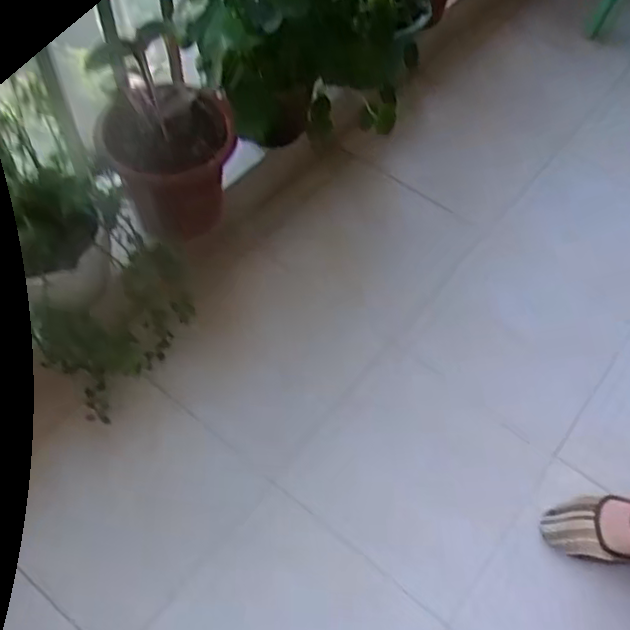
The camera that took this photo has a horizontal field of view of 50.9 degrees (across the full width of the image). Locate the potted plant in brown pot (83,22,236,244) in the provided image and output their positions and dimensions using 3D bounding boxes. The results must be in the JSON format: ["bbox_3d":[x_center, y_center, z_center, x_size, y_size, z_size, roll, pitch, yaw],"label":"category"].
[{"bbox_3d":[-0.201,-0.248,0.895,0.171,0.285,0.153,-10,59,-11],"label":"potted plant in brown pot"}]

